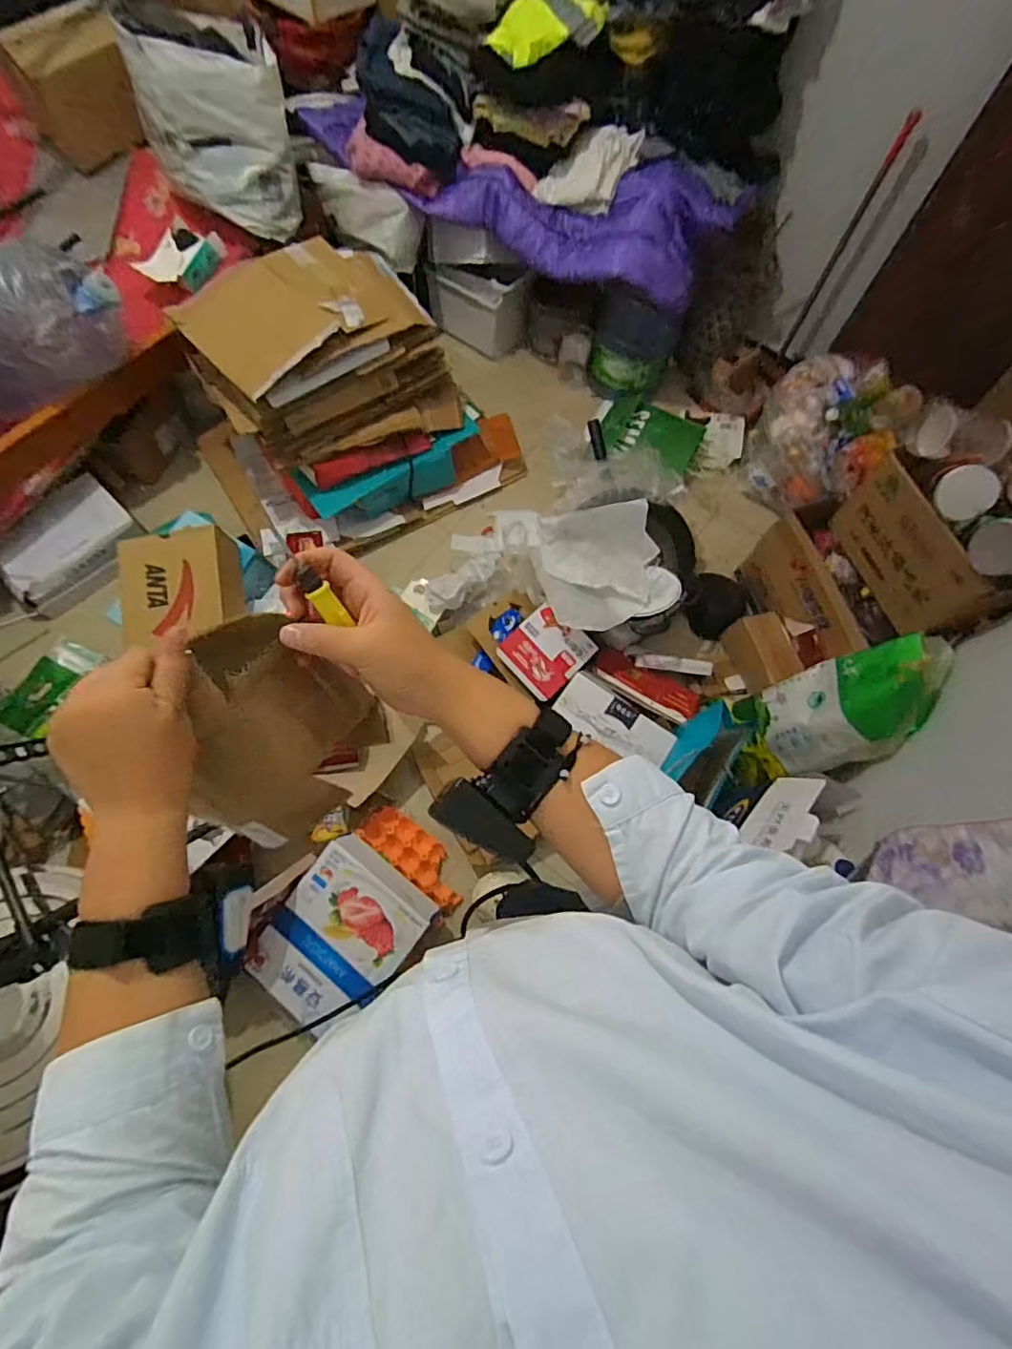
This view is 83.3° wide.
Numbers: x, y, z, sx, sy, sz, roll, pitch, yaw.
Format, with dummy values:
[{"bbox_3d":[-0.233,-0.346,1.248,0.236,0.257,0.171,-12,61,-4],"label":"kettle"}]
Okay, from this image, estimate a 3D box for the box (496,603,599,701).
[{"bbox_3d":[0.102,-0.061,1.358,0.197,0.036,0.174,-43,90,-15],"label":"box"}]

